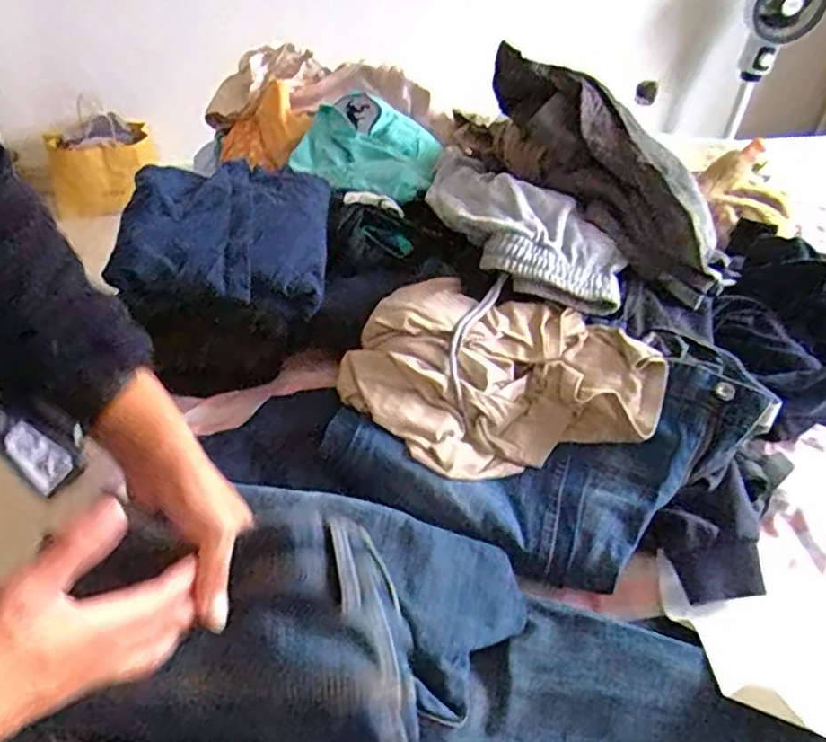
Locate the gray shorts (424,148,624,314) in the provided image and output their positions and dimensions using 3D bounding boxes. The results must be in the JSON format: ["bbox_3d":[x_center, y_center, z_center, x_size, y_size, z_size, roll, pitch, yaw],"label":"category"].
[{"bbox_3d":[0.117,-0.189,0.801,0.164,0.061,0.331,-24,48,-27],"label":"gray shorts"}]

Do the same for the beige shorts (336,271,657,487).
[{"bbox_3d":[0.087,-0.009,0.702,0.320,0.085,0.234,-6,43,-11],"label":"beige shorts"}]

